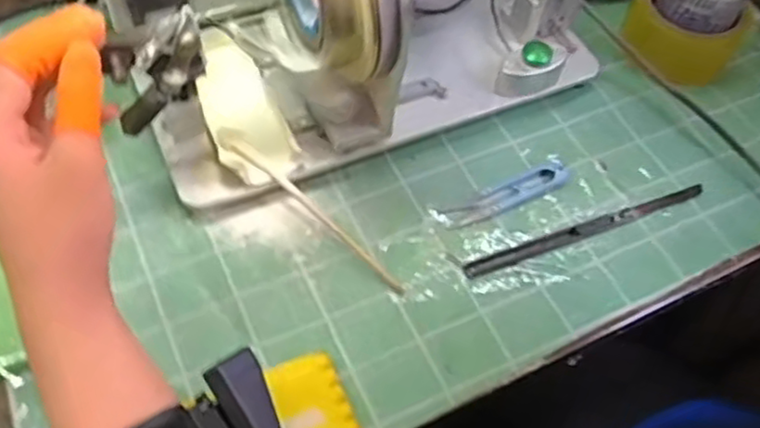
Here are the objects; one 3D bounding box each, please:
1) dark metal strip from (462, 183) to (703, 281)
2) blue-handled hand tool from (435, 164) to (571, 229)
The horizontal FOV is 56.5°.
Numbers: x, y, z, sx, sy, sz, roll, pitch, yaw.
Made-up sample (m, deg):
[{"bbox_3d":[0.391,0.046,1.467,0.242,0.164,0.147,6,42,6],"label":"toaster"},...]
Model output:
[{"bbox_3d":[0.152,0.011,0.513,0.198,0.004,0.012,-17,60,-15],"label":"dark metal strip"},{"bbox_3d":[0.095,-0.014,0.525,0.105,0.004,0.019,-21,61,-17],"label":"blue-handled hand tool"}]

